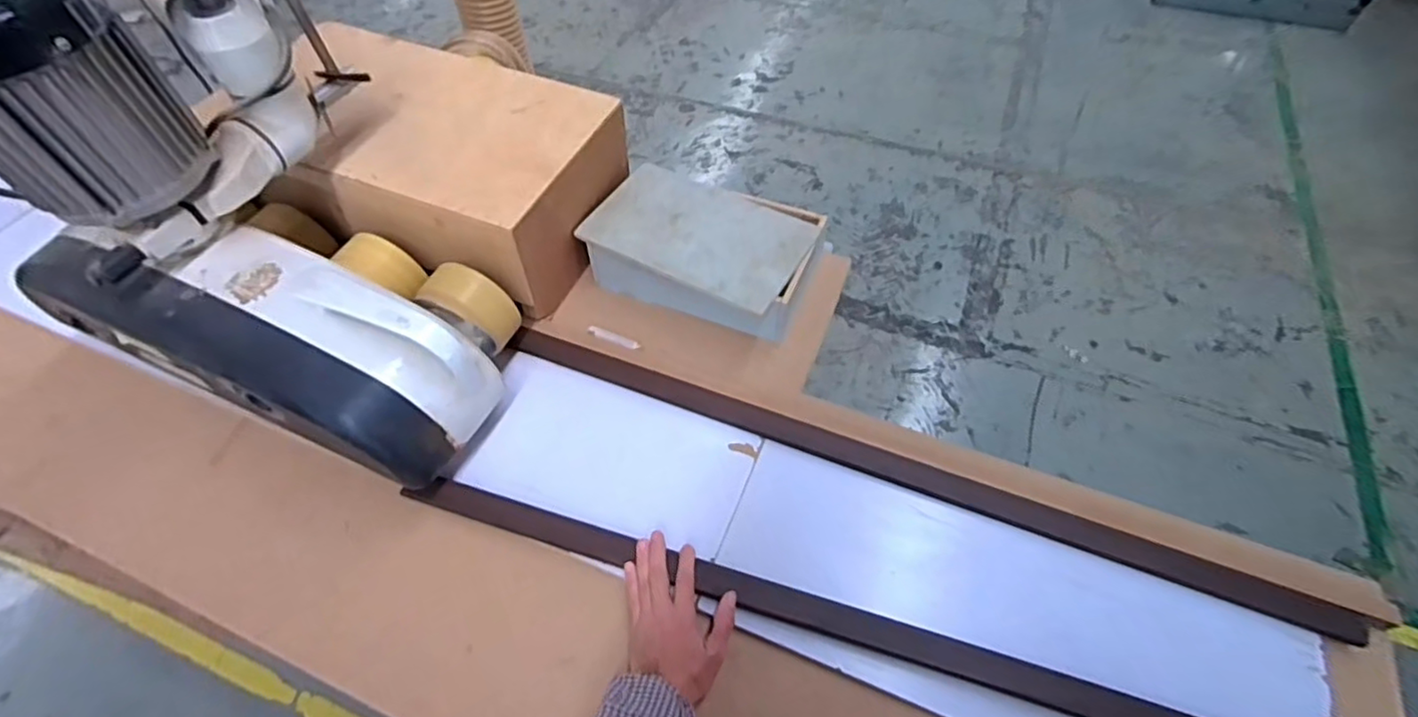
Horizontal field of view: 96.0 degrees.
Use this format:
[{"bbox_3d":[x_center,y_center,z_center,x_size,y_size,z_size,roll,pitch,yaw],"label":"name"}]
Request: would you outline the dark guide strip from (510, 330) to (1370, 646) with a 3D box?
[{"bbox_3d":[0.199,0.126,0.734,0.952,0.033,0.058,18,57,13],"label":"dark guide strip"}]

